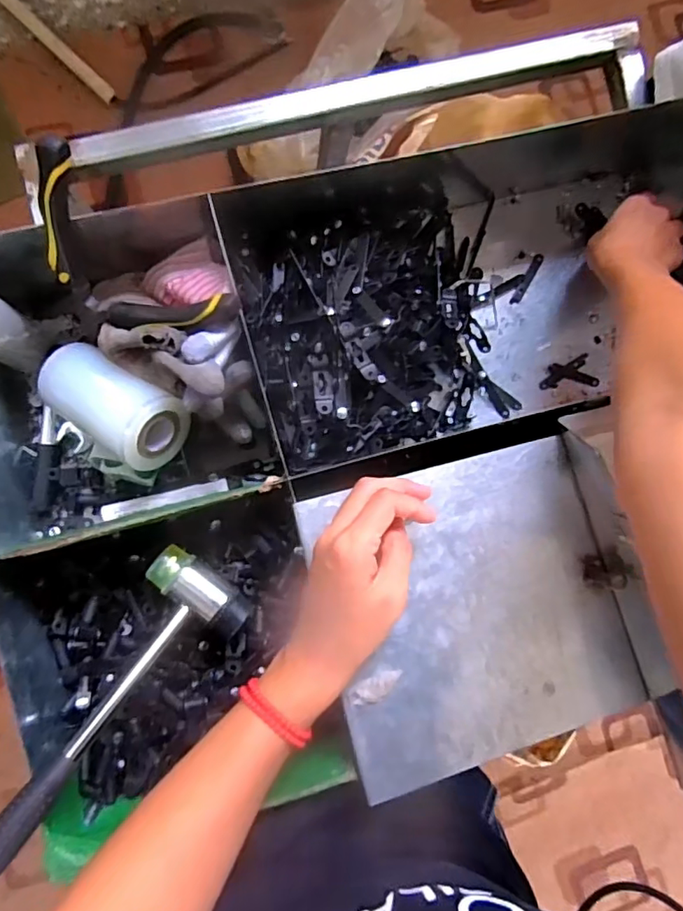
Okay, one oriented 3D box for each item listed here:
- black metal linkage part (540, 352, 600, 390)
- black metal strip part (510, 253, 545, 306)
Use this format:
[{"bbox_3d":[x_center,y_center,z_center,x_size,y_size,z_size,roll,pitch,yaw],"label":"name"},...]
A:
[{"bbox_3d":[0.212,-0.078,0.520,0.053,0.004,0.030,-3,92,6],"label":"black metal linkage part"},{"bbox_3d":[0.173,-0.163,0.517,0.010,0.005,0.053,30,85,-5],"label":"black metal strip part"}]

